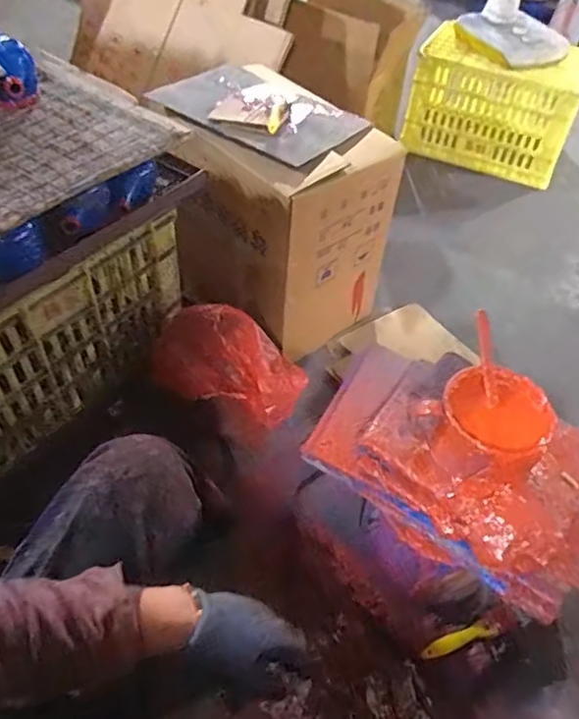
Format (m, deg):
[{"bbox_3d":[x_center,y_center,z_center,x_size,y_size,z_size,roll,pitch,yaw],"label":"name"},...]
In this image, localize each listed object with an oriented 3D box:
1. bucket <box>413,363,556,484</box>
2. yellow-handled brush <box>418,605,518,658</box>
[{"bbox_3d":[0.258,0.093,0.749,0.153,0.092,0.136,-30,57,-26],"label":"bucket"},{"bbox_3d":[0.269,0.407,0.845,0.158,0.018,0.033,-16,52,-18],"label":"yellow-handled brush"}]

